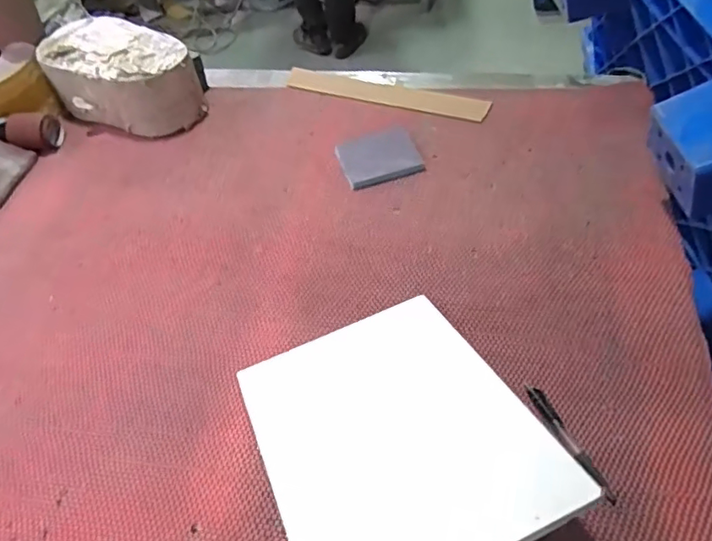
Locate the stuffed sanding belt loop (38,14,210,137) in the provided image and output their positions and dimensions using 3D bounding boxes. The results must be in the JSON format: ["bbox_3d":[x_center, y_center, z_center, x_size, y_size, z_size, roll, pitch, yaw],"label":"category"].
[{"bbox_3d":[-0.402,-0.338,1.002,0.256,0.120,0.181,28,62,24],"label":"stuffed sanding belt loop"}]

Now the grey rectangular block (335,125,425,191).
[{"bbox_3d":[0.035,-0.179,0.901,0.118,0.007,0.107,-18,52,-7],"label":"grey rectangular block"}]

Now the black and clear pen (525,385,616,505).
[{"bbox_3d":[0.227,0.181,0.611,0.020,0.013,0.139,-22,53,-10],"label":"black and clear pen"}]

